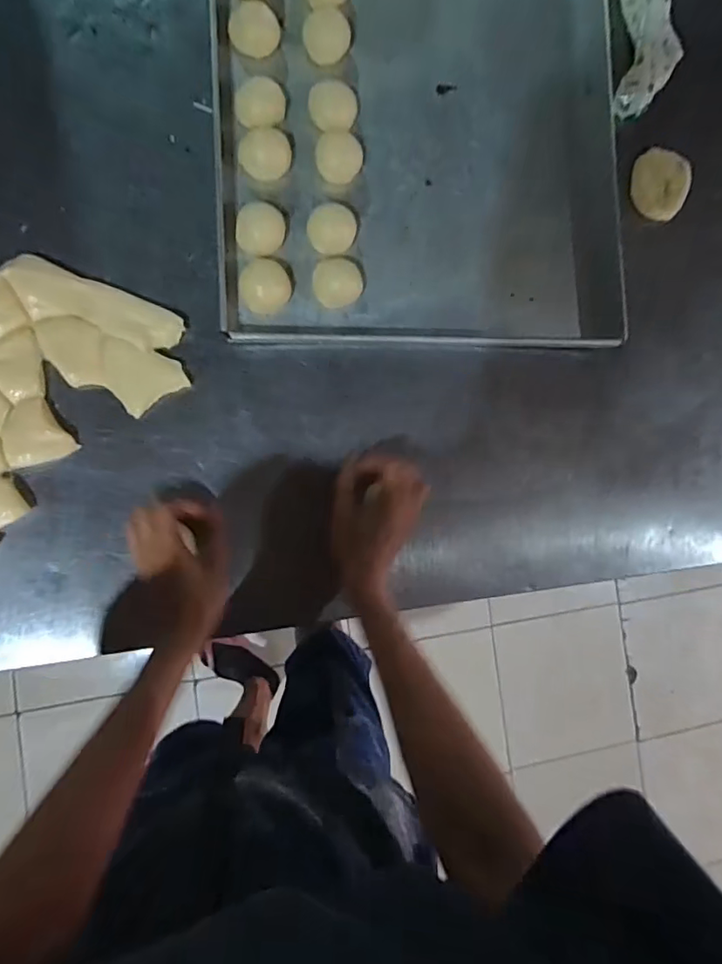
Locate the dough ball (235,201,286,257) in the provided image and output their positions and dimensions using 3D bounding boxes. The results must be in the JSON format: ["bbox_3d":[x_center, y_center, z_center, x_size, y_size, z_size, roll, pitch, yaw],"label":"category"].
[{"bbox_3d":[-0.102,-0.257,0.543,0.048,0.027,0.051,0,90,-10],"label":"dough ball"}]

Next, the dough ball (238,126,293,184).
[{"bbox_3d":[-0.098,-0.335,0.547,0.051,0.028,0.043,2,90,-10],"label":"dough ball"}]

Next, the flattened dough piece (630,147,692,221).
[{"bbox_3d":[0.371,-0.366,0.656,0.075,0.018,0.079,0,90,-10],"label":"flattened dough piece"}]

